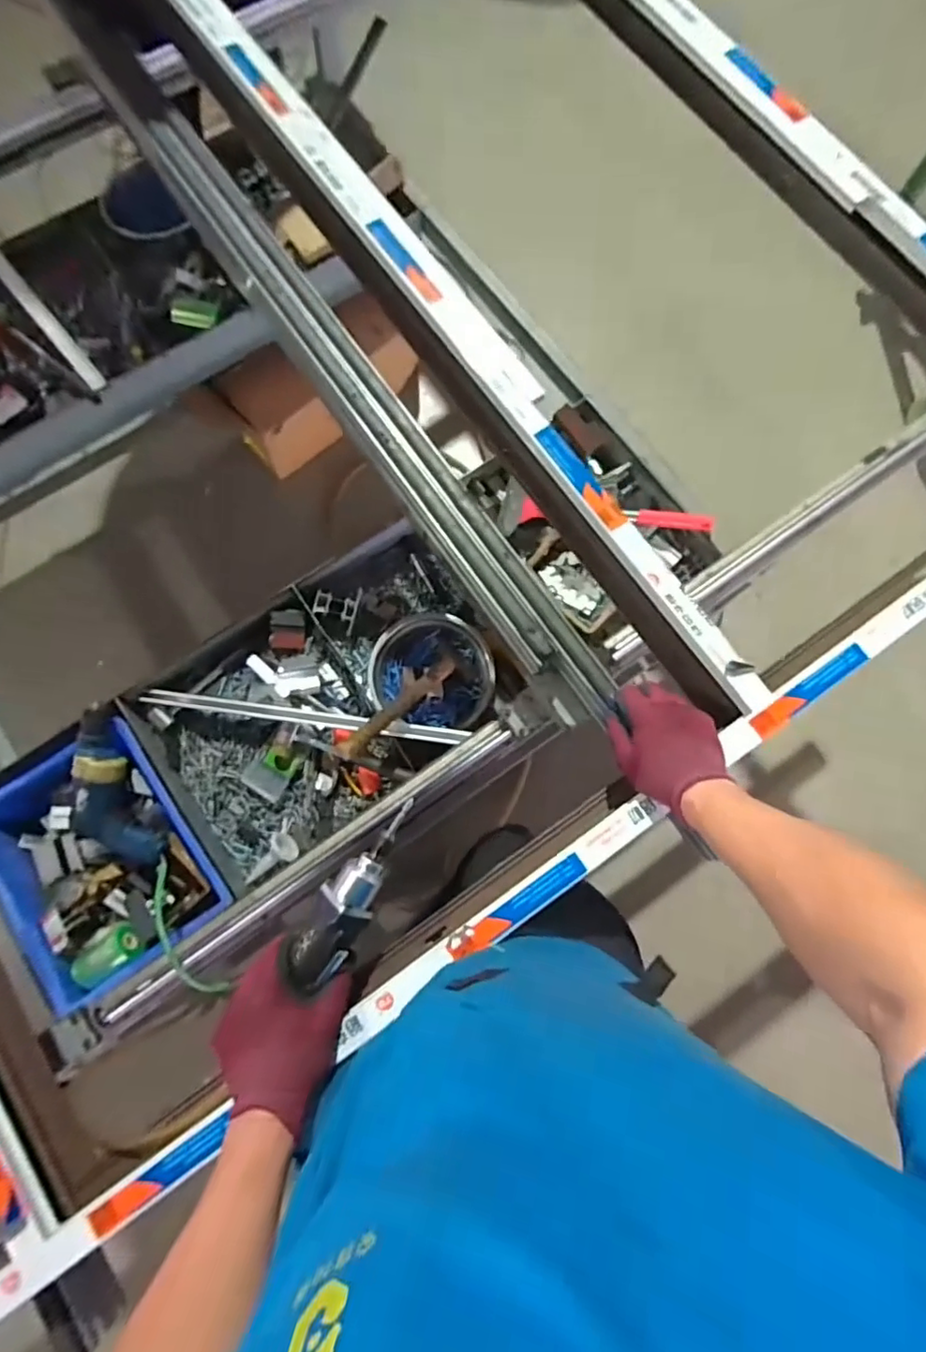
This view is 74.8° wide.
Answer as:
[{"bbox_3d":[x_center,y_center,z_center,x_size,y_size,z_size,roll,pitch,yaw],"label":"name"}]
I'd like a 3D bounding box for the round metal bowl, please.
[{"bbox_3d":[-0.050,-0.008,1.014,0.200,0.052,0.182,0,76,-1],"label":"round metal bowl"}]

